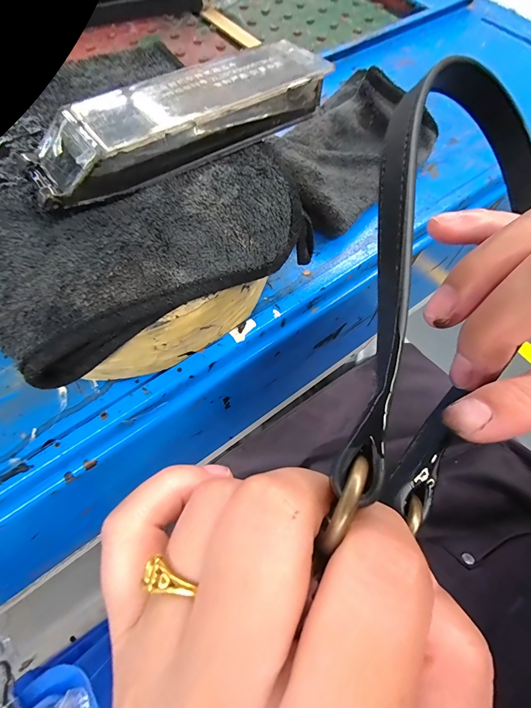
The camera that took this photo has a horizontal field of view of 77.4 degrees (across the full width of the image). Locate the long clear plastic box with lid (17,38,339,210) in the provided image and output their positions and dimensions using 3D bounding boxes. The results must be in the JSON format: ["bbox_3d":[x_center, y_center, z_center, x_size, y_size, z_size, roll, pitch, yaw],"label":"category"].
[{"bbox_3d":[-0.038,-0.112,0.151,0.141,0.022,0.040,-34,71,-15],"label":"long clear plastic box with lid"}]

